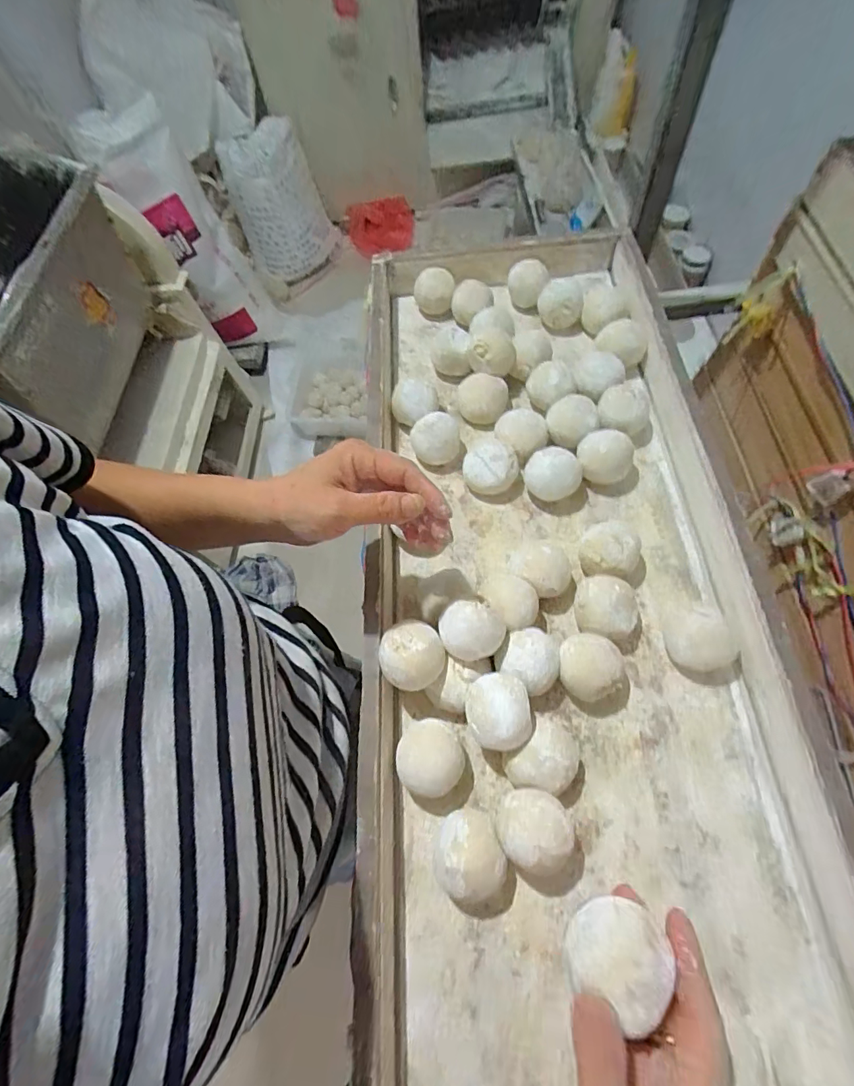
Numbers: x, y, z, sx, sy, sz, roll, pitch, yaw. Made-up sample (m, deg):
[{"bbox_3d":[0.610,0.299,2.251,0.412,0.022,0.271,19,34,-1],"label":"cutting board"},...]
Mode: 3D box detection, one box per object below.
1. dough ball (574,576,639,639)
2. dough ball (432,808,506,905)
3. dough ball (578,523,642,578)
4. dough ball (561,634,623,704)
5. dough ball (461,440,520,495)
[{"bbox_3d":[0.156,0.058,0.413,0.052,0.048,0.052,-1,64,3],"label":"dough ball"},{"bbox_3d":[0.030,0.228,0.346,0.048,0.052,0.050,-1,64,3],"label":"dough ball"},{"bbox_3d":[0.167,0.010,0.438,0.050,0.045,0.047,-1,64,3],"label":"dough ball"},{"bbox_3d":[0.137,0.105,0.401,0.049,0.041,0.050,-1,64,3],"label":"dough ball"},{"bbox_3d":[0.068,-0.079,0.500,0.055,0.041,0.046,15,66,10],"label":"dough ball"}]

